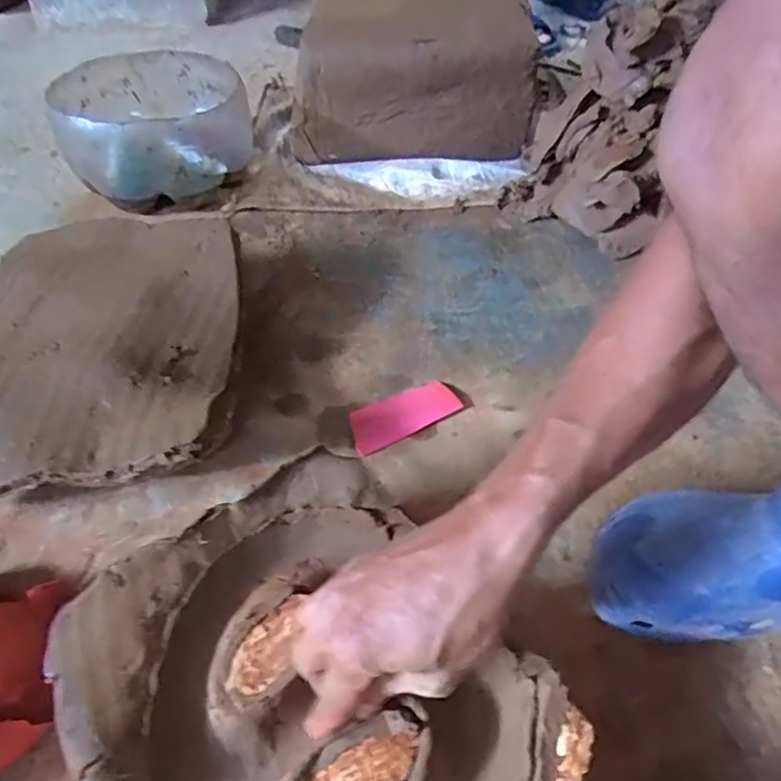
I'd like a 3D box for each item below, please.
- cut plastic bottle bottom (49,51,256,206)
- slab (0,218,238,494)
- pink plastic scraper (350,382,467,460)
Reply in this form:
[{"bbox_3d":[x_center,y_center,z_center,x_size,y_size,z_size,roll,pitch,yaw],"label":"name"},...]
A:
[{"bbox_3d":[-0.323,-0.358,0.837,0.241,0.130,0.251,-13,50,-12],"label":"cut plastic bottle bottom"},{"bbox_3d":[-0.273,-0.045,0.545,0.251,0.045,0.311,-3,49,-4],"label":"slab"},{"bbox_3d":[0.011,0.022,0.578,0.111,0.007,0.048,-25,53,-21],"label":"pink plastic scraper"}]

